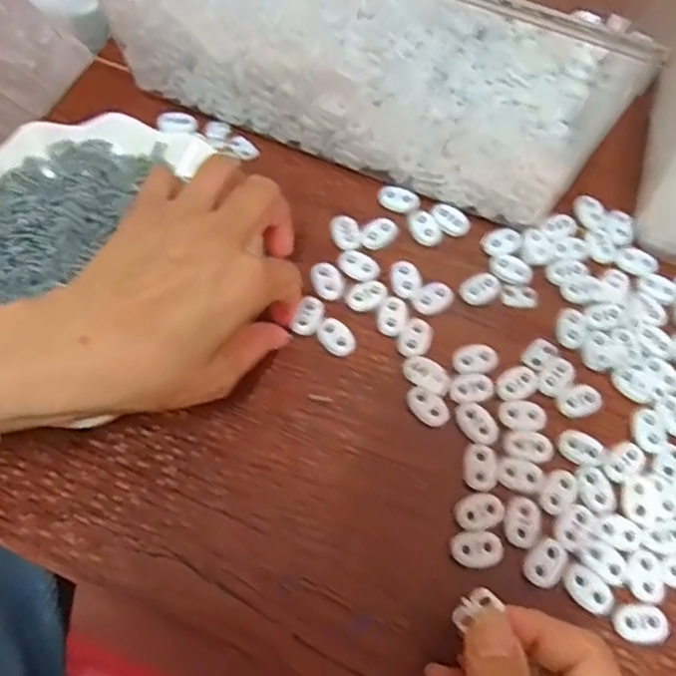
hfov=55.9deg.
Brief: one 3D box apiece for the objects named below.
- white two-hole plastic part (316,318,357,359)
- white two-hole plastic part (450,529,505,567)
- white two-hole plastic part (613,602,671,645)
[{"bbox_3d":[-0.001,0.000,0.342,0.016,0.004,0.022,-38,72,-17],"label":"white two-hole plastic part"},{"bbox_3d":[0.065,0.098,0.296,0.023,0.004,0.016,0,65,-2],"label":"white two-hole plastic part"},{"bbox_3d":[0.135,0.128,0.285,0.023,0.005,0.016,3,65,-1],"label":"white two-hole plastic part"}]

